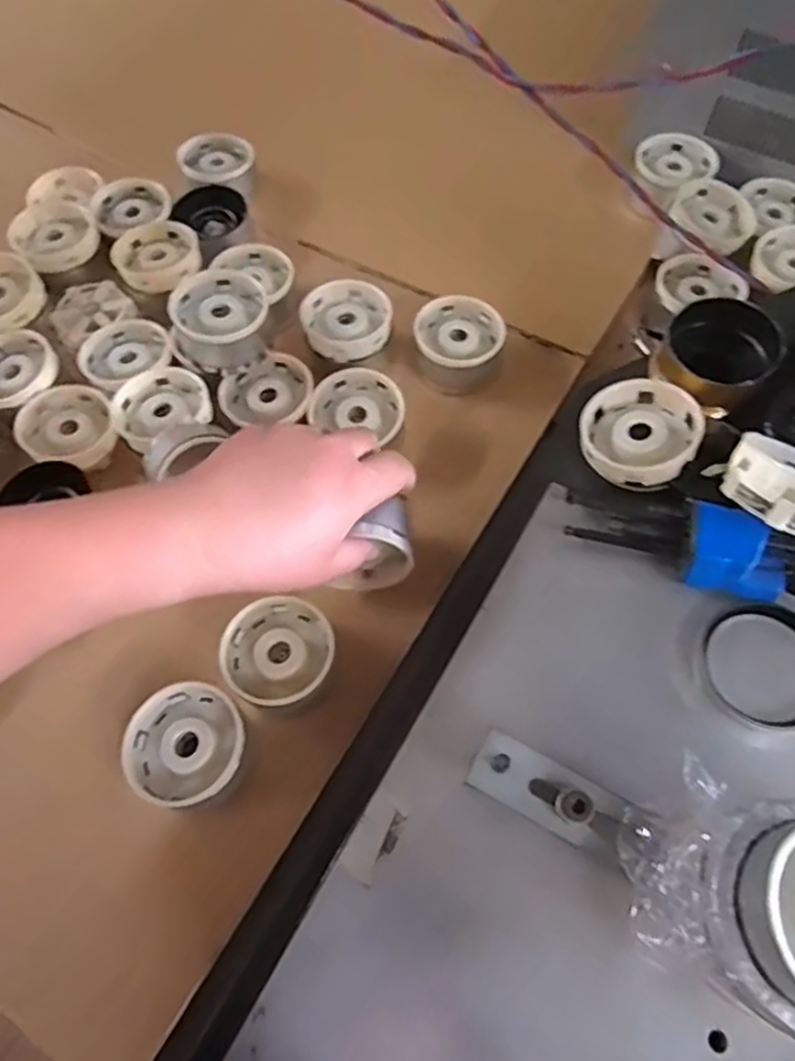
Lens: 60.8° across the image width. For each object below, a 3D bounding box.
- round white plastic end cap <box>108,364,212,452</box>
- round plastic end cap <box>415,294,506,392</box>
[{"bbox_3d":[-0.169,-0.089,0.480,0.069,0.021,0.059,-17,64,-7],"label":"round white plastic end cap"},{"bbox_3d":[0.048,-0.146,0.527,0.065,0.042,0.073,5,64,5],"label":"round plastic end cap"}]

